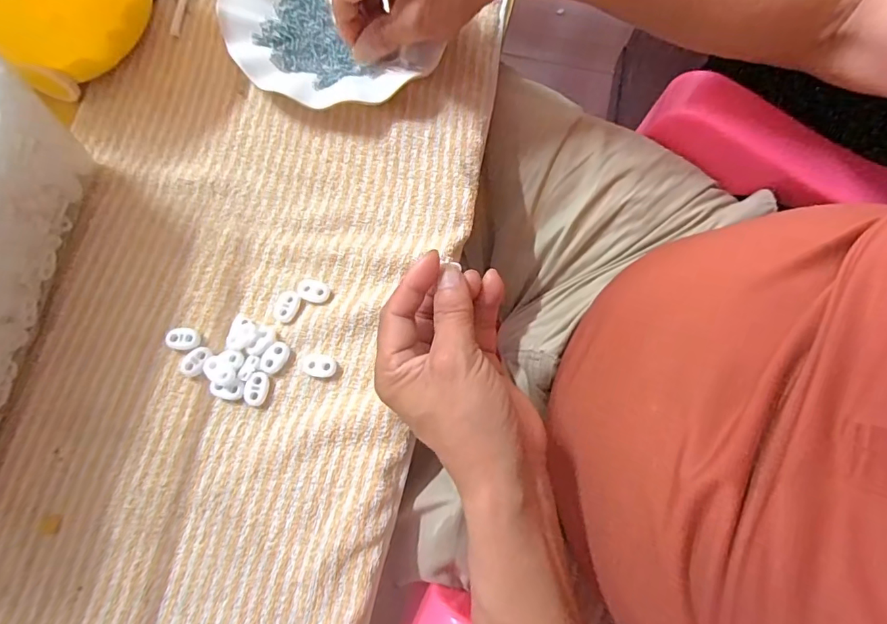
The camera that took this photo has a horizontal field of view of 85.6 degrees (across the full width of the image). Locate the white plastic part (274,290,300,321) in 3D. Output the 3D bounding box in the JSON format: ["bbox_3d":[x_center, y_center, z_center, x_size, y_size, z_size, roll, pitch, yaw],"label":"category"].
[{"bbox_3d":[-0.111,-0.004,0.338,0.015,0.004,0.022,15,75,4],"label":"white plastic part"}]

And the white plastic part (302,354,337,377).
[{"bbox_3d":[-0.085,0.037,0.327,0.023,0.004,0.015,6,75,2],"label":"white plastic part"}]

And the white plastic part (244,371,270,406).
[{"bbox_3d":[-0.126,0.052,0.324,0.015,0.005,0.022,13,75,4],"label":"white plastic part"}]

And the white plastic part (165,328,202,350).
[{"bbox_3d":[-0.180,0.019,0.331,0.022,0.006,0.015,6,75,2],"label":"white plastic part"}]

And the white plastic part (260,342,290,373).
[{"bbox_3d":[-0.115,0.031,0.328,0.015,0.004,0.022,36,78,9],"label":"white plastic part"}]

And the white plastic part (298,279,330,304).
[{"bbox_3d":[-0.093,-0.015,0.341,0.023,0.004,0.015,15,75,4],"label":"white plastic part"}]

